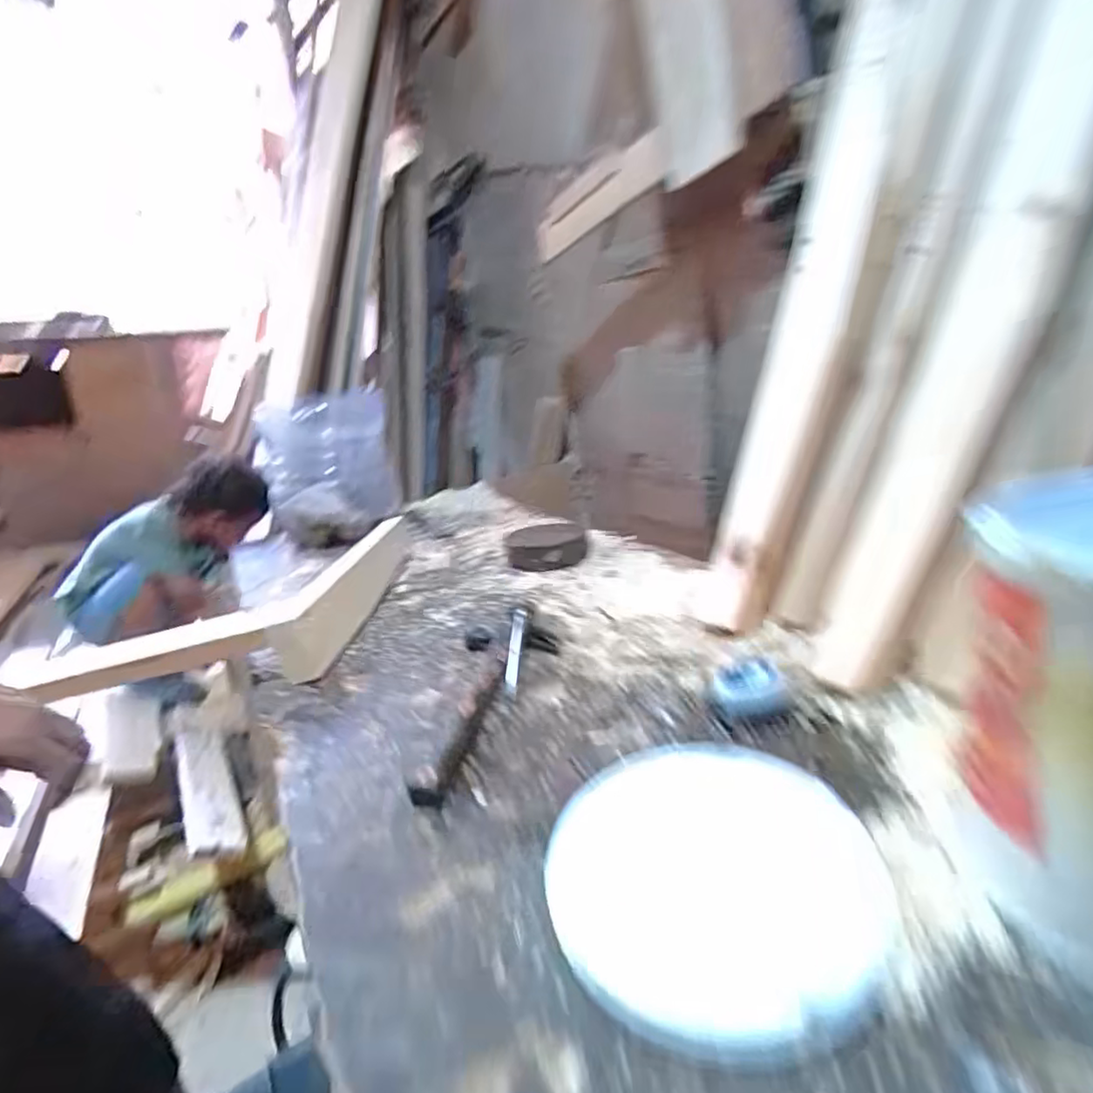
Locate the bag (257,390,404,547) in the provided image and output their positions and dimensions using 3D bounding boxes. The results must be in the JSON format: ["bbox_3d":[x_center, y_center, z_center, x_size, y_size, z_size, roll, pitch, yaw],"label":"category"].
[{"bbox_3d":[-0.428,-0.146,1.221,0.238,0.280,0.179,-10,17,-17],"label":"bag"}]

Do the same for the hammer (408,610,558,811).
[{"bbox_3d":[-0.043,0.127,0.563,0.096,0.041,0.274,-4,16,3],"label":"hammer"}]

